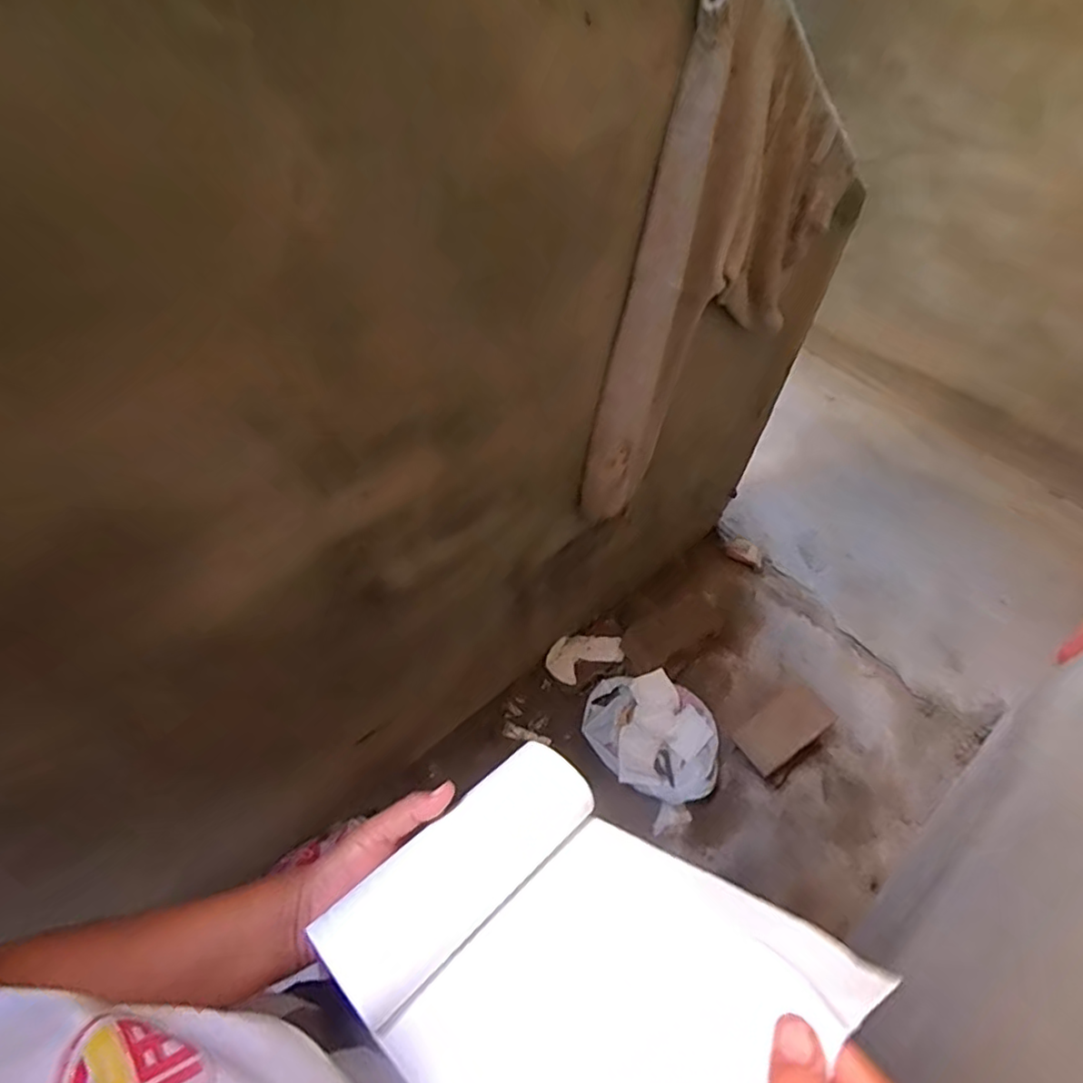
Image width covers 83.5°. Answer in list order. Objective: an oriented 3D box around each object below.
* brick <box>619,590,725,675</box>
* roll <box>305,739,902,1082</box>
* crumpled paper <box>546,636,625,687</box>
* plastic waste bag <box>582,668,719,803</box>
[{"bbox_3d":[0.338,0.229,1.575,0.274,0.063,0.121,-31,58,-1],"label":"brick"},{"bbox_3d":[0.009,0.226,0.336,0.221,0.167,0.188,38,60,23],"label":"roll"},{"bbox_3d":[0.116,0.306,1.635,0.211,0.039,0.122,-23,57,-19],"label":"crumpled paper"},{"bbox_3d":[0.263,0.475,1.494,0.325,0.110,0.295,12,53,6],"label":"plastic waste bag"}]

